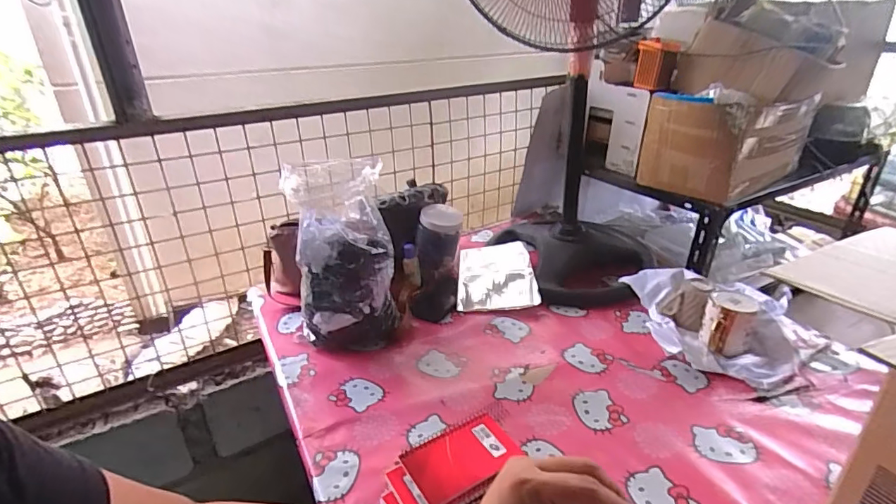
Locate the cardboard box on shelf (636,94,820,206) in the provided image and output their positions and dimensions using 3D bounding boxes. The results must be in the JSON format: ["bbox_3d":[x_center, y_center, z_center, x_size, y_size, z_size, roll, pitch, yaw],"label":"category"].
[{"bbox_3d":[0.683,-0.282,1.171,0.374,0.207,0.244,-20,31,-31],"label":"cardboard box on shelf"}]

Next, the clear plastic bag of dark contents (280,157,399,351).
[{"bbox_3d":[-0.189,0.013,0.868,0.166,0.324,0.137,-10,27,-14],"label":"clear plastic bag of dark contents"}]

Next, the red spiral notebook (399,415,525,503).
[{"bbox_3d":[0.017,0.248,0.579,0.130,0.006,0.074,-17,46,-28],"label":"red spiral notebook"}]

